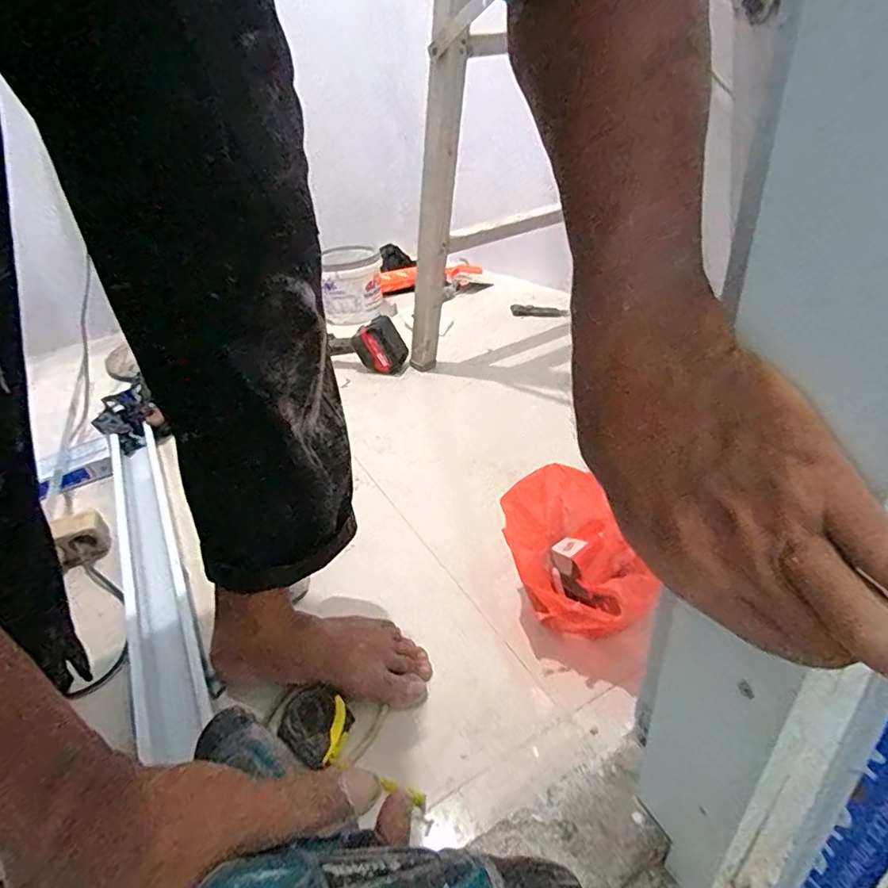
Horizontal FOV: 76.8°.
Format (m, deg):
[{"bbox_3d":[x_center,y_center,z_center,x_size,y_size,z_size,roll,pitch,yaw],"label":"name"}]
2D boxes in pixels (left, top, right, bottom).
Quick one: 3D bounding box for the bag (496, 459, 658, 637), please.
[{"bbox_3d":[0.147,0.146,0.657,0.133,0.155,0.185,-10,34,-7],"label":"bag"}]

